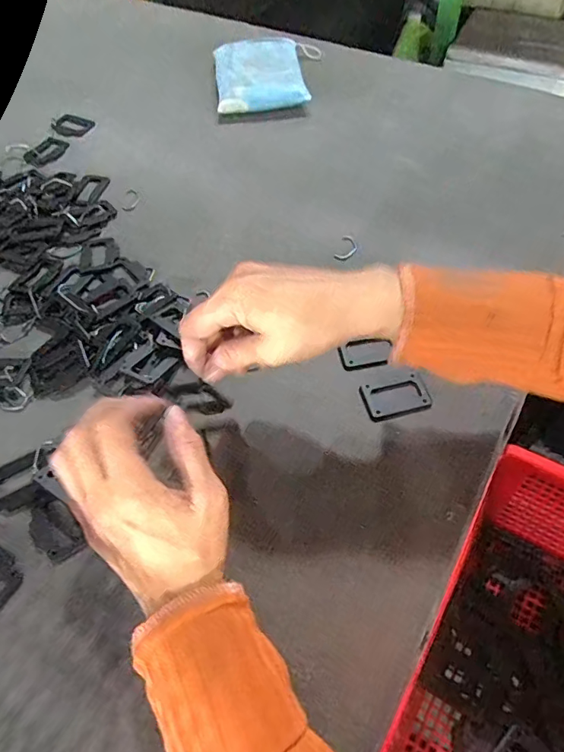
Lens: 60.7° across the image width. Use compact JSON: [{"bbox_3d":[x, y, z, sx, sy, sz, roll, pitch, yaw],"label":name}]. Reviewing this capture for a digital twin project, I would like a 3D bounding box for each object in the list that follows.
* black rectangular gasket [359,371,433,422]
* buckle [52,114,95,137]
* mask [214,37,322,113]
[{"bbox_3d":[0.090,0.016,0.386,0.050,0.004,0.034,-12,57,-4],"label":"black rectangular gasket"},{"bbox_3d":[-0.275,-0.327,0.627,0.054,0.007,0.041,20,60,16],"label":"buckle"},{"bbox_3d":[-0.017,-0.406,0.638,0.140,0.031,0.165,-6,57,0],"label":"mask"}]

